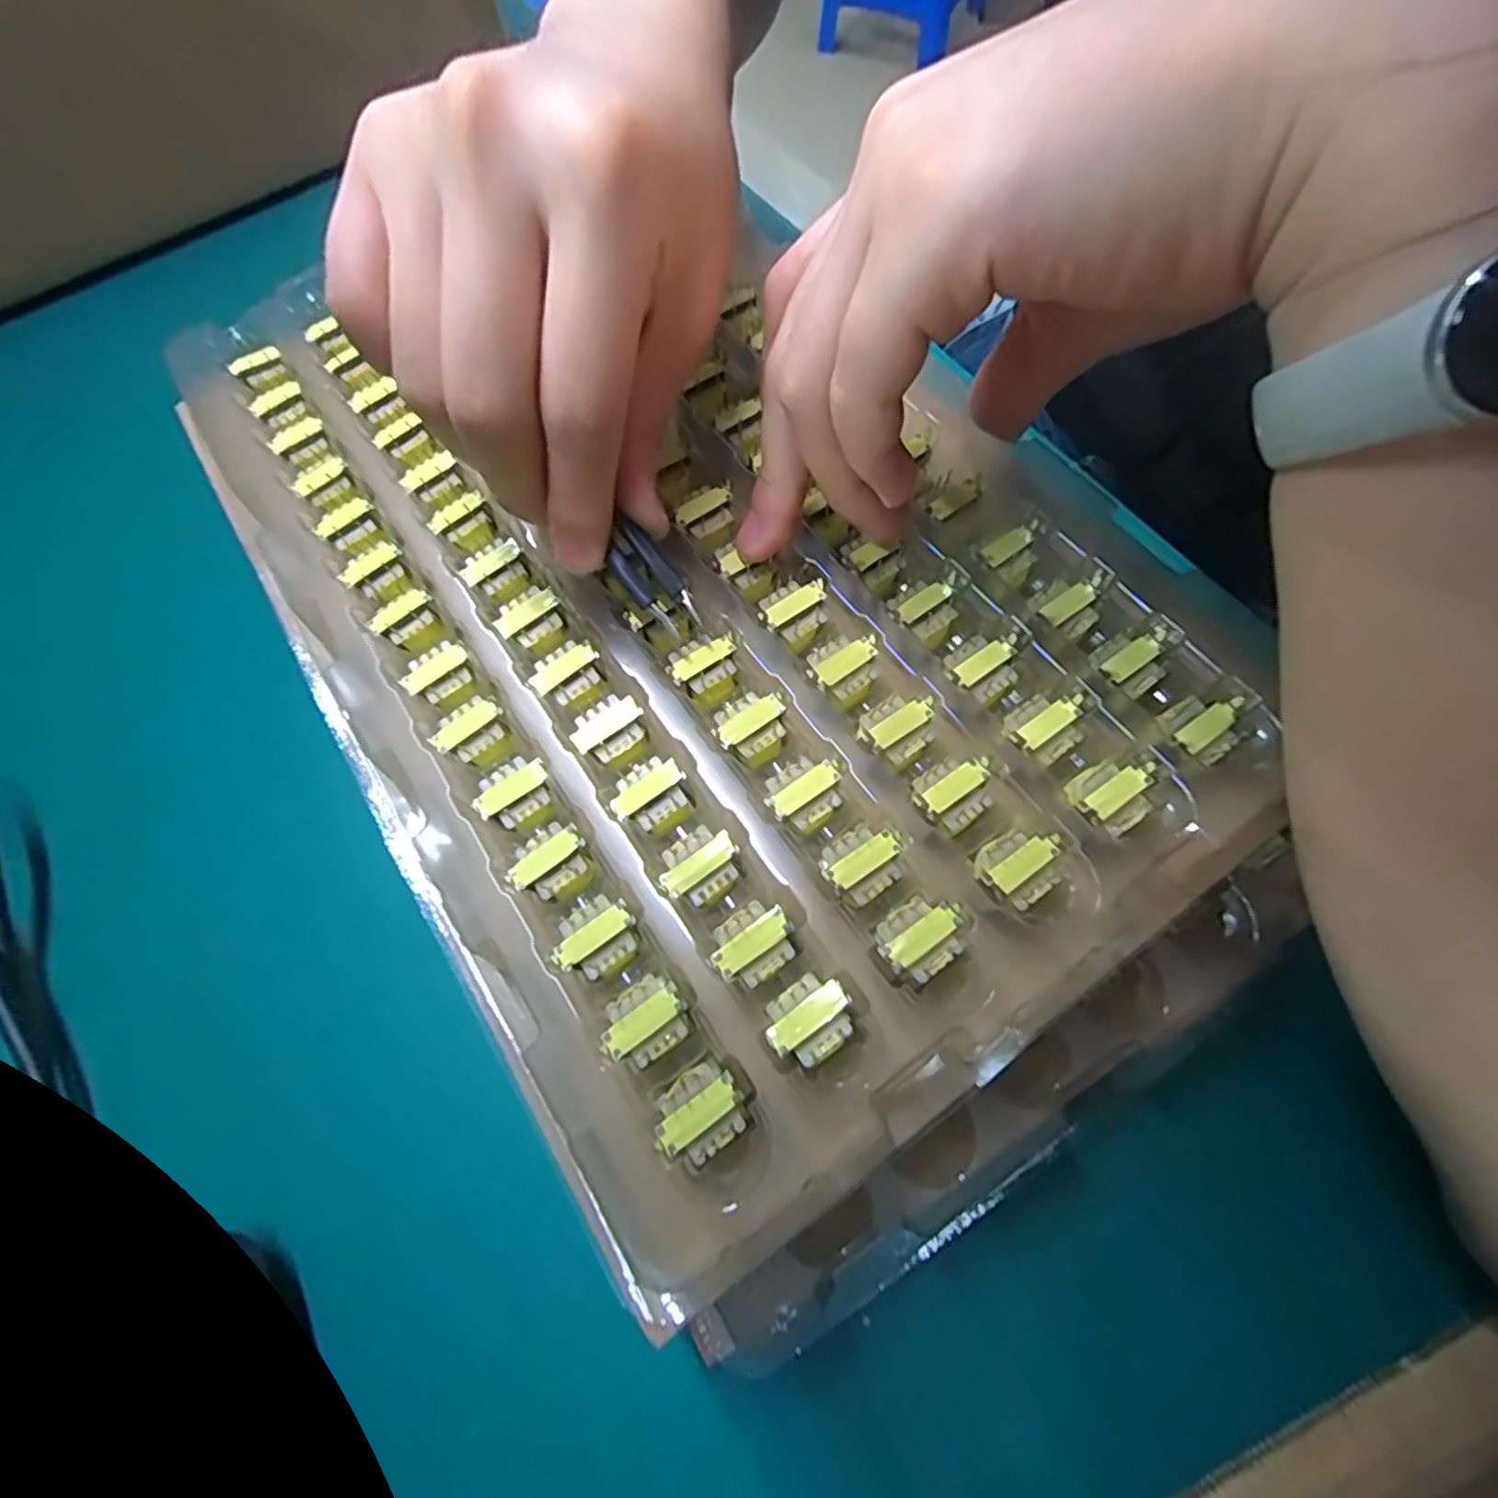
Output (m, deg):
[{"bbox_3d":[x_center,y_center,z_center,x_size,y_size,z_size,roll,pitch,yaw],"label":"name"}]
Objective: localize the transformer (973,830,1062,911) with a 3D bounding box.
[{"bbox_3d":[0.065,0.028,0.165,0.020,0.007,0.016,-34,69,-11],"label":"transformer"}]

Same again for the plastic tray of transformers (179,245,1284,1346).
[{"bbox_3d":[-0.026,-0.059,0.215,0.216,0.026,0.322,-34,69,-11],"label":"plastic tray of transformers"}]

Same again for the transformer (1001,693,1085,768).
[{"bbox_3d":[0.077,-0.006,0.179,0.020,0.006,0.016,-37,70,-13],"label":"transformer"}]

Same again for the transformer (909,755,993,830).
[{"bbox_3d":[0.051,0.010,0.175,0.020,0.007,0.016,-37,69,-12],"label":"transformer"}]

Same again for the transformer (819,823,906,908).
[{"bbox_3d":[0.028,0.028,0.172,0.020,0.010,0.016,-36,69,-12],"label":"transformer"}]

